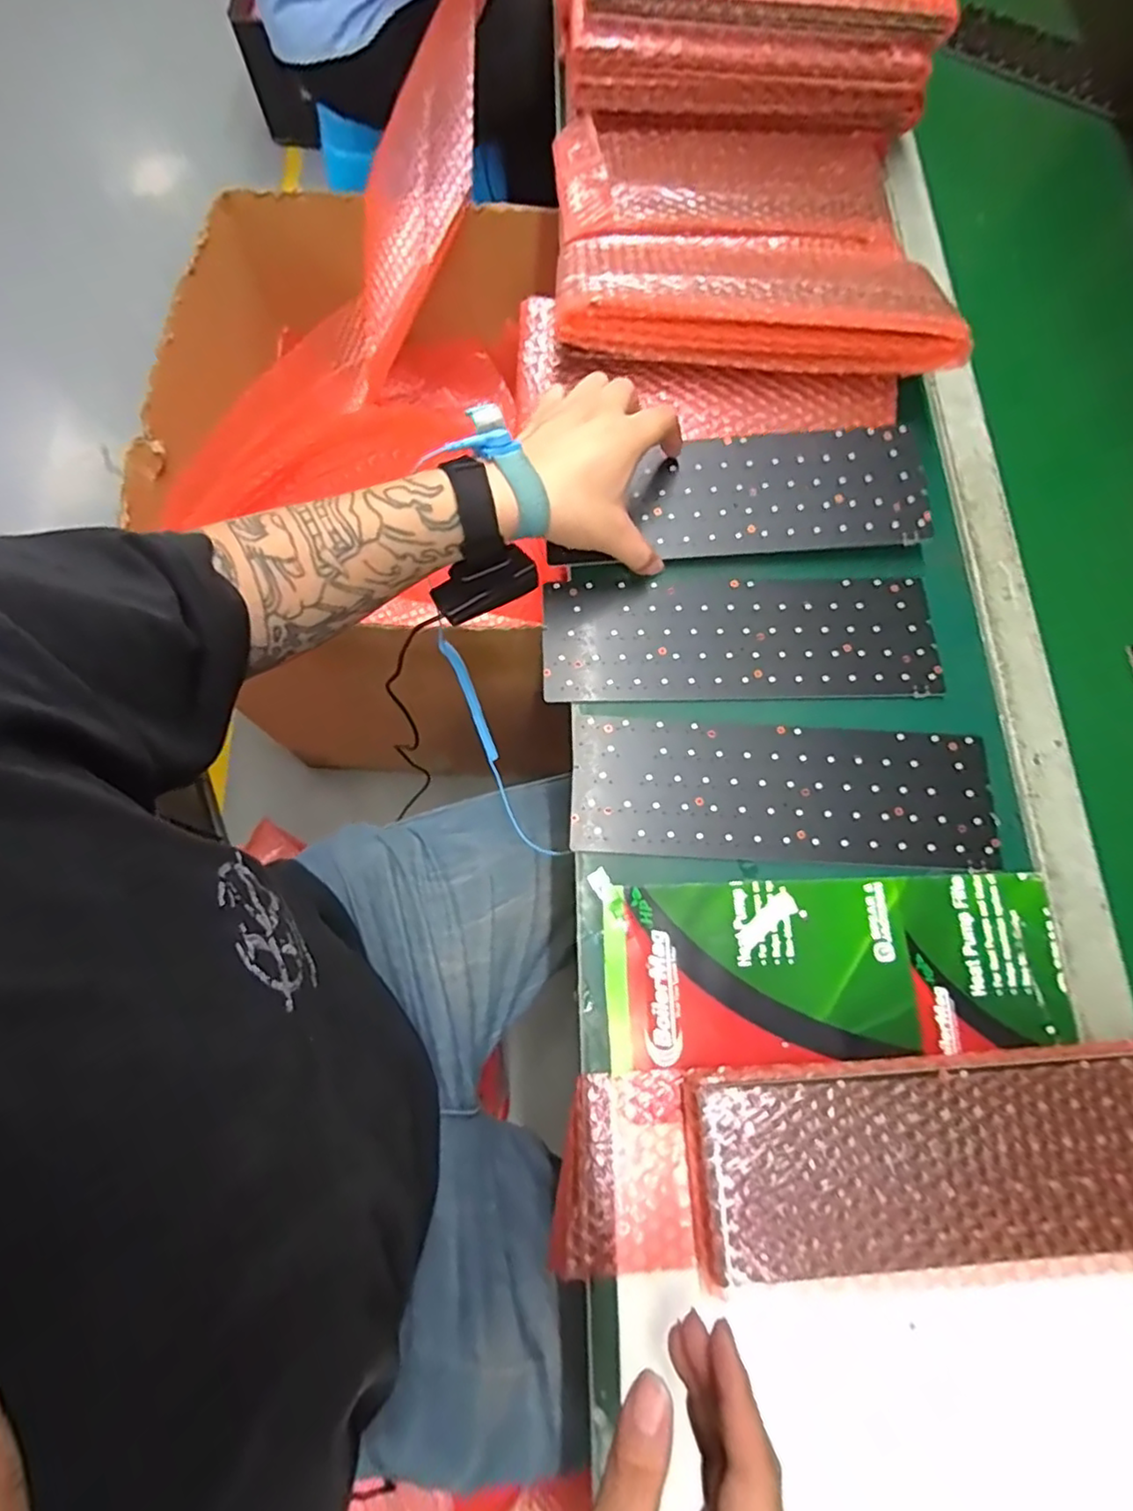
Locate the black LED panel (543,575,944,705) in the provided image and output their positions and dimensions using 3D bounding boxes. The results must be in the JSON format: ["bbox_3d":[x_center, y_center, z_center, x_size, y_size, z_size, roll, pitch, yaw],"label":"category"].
[{"bbox_3d":[0.123,-0.084,0.462,0.274,0.006,0.096,-1,74,-3],"label":"black LED panel"}]

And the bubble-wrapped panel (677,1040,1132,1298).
[{"bbox_3d":[0.211,0.223,0.359,0.282,0.031,0.102,-2,74,-3],"label":"bubble-wrapped panel"}]

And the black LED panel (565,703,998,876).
[{"bbox_3d":[0.144,0.024,0.430,0.278,0.005,0.099,4,73,-1],"label":"black LED panel"}]

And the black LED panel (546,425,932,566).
[{"bbox_3d":[0.126,-0.189,0.479,0.270,0.013,0.096,-8,74,0],"label":"black LED panel"}]

